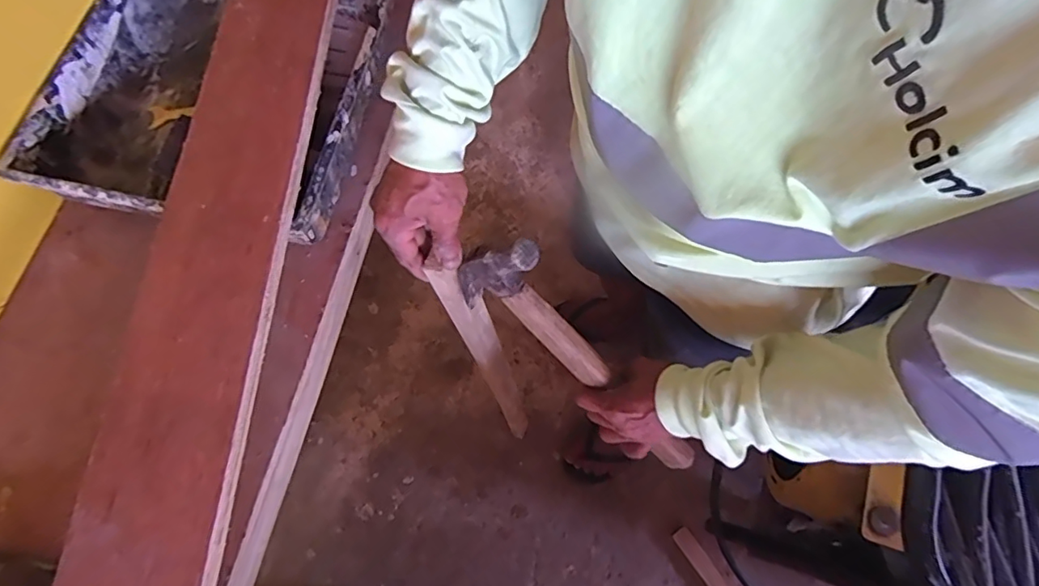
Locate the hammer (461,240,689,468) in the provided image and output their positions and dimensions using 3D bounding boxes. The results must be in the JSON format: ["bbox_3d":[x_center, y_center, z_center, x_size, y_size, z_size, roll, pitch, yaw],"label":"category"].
[{"bbox_3d":[0.068,0.078,0.541,0.353,0.114,0.041,47,71,-24],"label":"hammer"}]

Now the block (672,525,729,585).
[{"bbox_3d":[0.374,0.552,1.024,0.035,0.018,0.199,-32,73,-9],"label":"block"}]

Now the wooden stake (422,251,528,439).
[{"bbox_3d":[-0.030,0.123,0.788,0.018,0.703,0.049,33,72,20],"label":"wooden stake"}]

